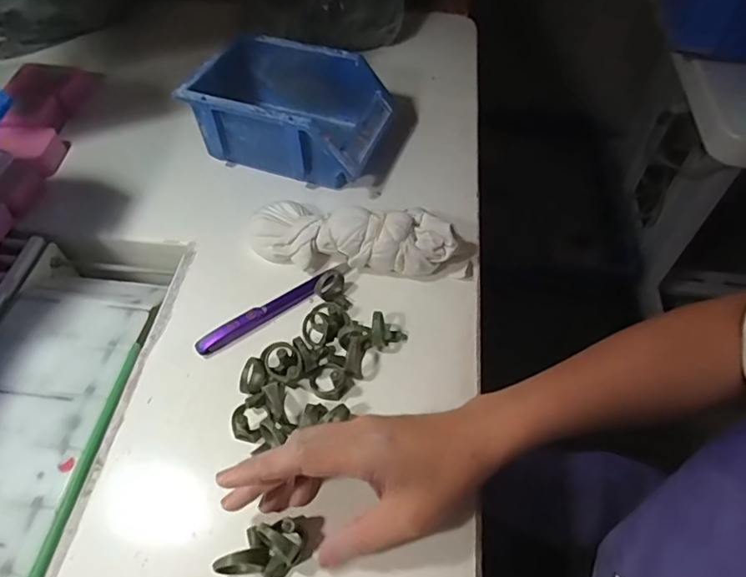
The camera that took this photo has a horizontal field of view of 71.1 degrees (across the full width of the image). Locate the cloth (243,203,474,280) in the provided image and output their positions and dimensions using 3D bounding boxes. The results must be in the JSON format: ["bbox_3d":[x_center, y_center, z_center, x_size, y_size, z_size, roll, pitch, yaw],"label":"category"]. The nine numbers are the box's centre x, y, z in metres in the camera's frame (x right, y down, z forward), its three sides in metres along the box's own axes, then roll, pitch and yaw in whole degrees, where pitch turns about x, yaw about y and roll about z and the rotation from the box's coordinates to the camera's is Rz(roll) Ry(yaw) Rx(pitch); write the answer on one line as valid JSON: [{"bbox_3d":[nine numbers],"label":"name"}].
[{"bbox_3d":[-0.009,-0.046,0.446,0.193,0.045,0.067,10,55,6],"label":"cloth"}]

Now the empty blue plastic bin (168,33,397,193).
[{"bbox_3d":[-0.082,-0.176,0.515,0.186,0.074,0.118,16,56,11],"label":"empty blue plastic bin"}]

